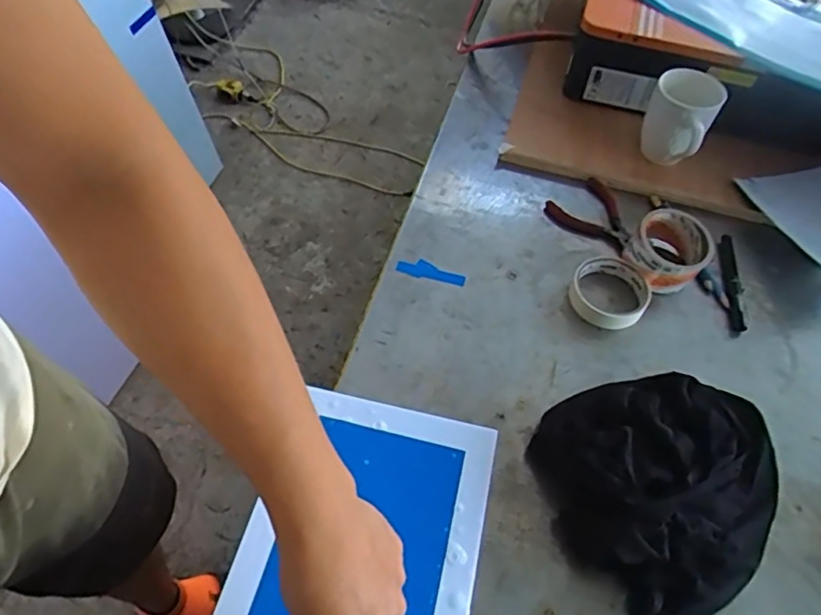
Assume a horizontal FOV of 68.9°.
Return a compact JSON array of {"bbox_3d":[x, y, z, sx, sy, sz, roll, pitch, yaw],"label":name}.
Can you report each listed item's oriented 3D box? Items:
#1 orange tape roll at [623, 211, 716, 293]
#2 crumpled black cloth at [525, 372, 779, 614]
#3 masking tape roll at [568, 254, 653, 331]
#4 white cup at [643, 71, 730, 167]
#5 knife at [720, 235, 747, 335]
[{"bbox_3d":[0.300,-0.065,0.701,0.085,0.052,0.089,1,54,-2],"label":"orange tape roll"},{"bbox_3d":[0.243,0.151,0.546,0.231,0.056,0.211,-16,56,-14],"label":"crumpled black cloth"},{"bbox_3d":[0.226,-0.017,0.684,0.088,0.020,0.084,1,54,-2],"label":"masking tape roll"},{"bbox_3d":[0.341,-0.236,0.771,0.079,0.111,0.078,21,56,13],"label":"white cup"},{"bbox_3d":[0.381,-0.031,0.708,0.021,0.010,0.138,9,54,4],"label":"knife"}]

